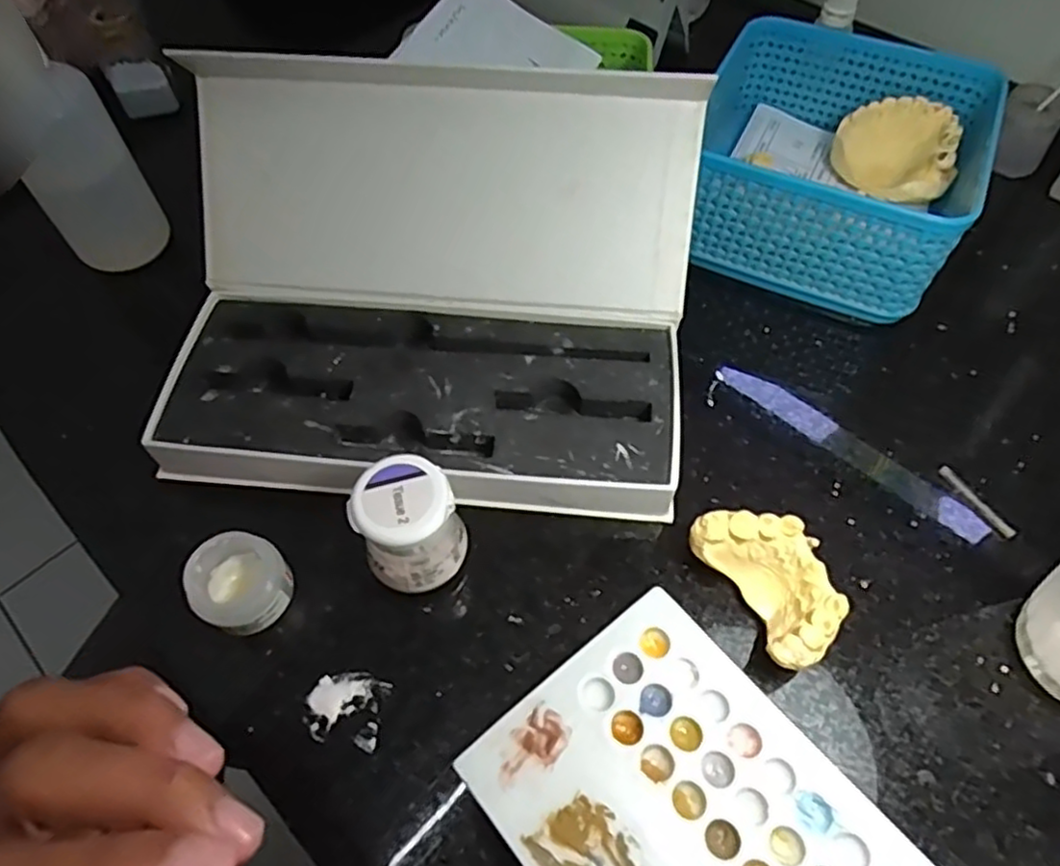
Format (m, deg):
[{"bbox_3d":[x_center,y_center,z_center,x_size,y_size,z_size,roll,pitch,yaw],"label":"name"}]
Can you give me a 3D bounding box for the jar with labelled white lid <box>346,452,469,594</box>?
[{"bbox_3d":[-0.043,0.036,0.247,0.035,0.051,0.031,-28,62,-15],"label":"jar with labelled white lid"}]

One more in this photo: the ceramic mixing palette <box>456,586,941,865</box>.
[{"bbox_3d":[0.061,0.132,0.207,0.094,0.012,0.152,-36,64,-19],"label":"ceramic mixing palette"}]

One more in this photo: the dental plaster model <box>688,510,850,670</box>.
[{"bbox_3d":[0.087,0.054,0.247,0.035,0.028,0.058,-24,61,-13],"label":"dental plaster model"}]

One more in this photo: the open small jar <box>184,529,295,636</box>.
[{"bbox_3d":[-0.105,0.055,0.249,0.032,0.026,0.029,-38,65,-20],"label":"open small jar"}]

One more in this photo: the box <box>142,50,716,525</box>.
[{"bbox_3d":[-0.043,-0.060,0.280,0.215,0.099,0.156,7,58,5],"label":"box"}]

